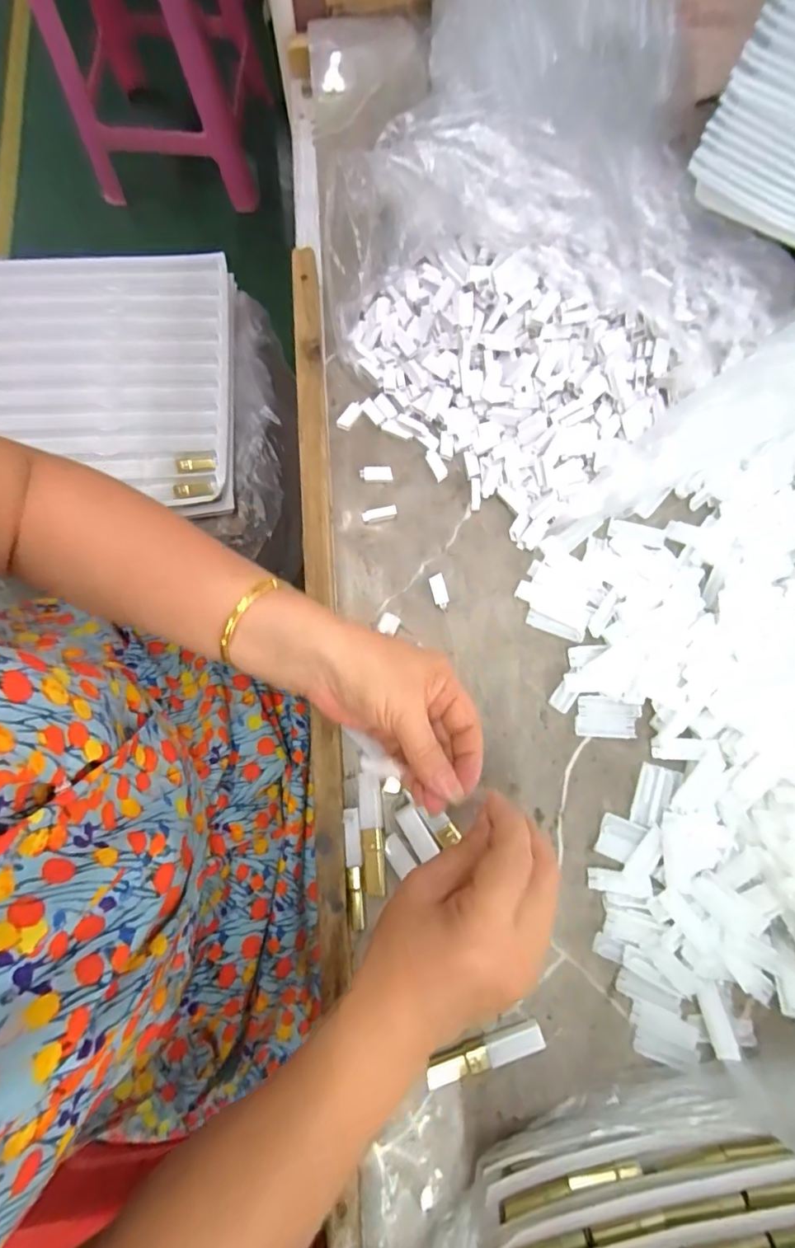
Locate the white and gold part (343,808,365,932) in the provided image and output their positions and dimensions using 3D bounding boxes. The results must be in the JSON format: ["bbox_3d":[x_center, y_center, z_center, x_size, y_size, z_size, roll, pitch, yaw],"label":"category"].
[{"bbox_3d":[-0.028,0.158,0.339,0.010,0.009,0.072,-5,79,-1],"label":"white and gold part"}]

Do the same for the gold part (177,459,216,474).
[{"bbox_3d":[-0.223,-0.175,0.582,0.041,0.010,0.014,-5,79,-1],"label":"gold part"}]

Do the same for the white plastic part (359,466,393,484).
[{"bbox_3d":[-0.016,-0.114,0.401,0.024,0.007,0.011,-7,79,-1],"label":"white plastic part"}]

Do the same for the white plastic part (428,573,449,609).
[{"bbox_3d":[0.031,-0.024,0.389,0.011,0.008,0.025,-13,79,-2],"label":"white plastic part"}]

